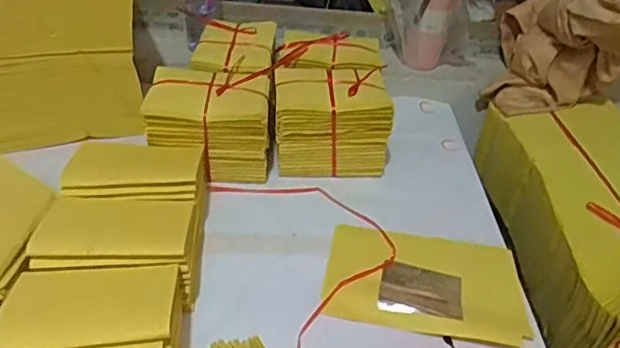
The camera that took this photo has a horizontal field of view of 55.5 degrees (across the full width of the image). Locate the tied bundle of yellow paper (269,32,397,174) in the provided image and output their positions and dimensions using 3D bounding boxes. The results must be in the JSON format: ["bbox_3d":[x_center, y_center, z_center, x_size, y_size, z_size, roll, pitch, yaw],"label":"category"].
[{"bbox_3d":[0.025,-0.115,0.925,0.163,0.125,0.222,2,37,-6],"label":"tied bundle of yellow paper"}]

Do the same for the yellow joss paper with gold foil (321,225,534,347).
[{"bbox_3d":[0.141,0.131,0.726,0.236,0.018,0.147,10,37,5],"label":"yellow joss paper with gold foil"}]

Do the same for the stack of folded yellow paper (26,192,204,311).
[{"bbox_3d":[-0.213,0.085,0.674,0.166,0.080,0.132,2,37,-7],"label":"stack of folded yellow paper"}]

